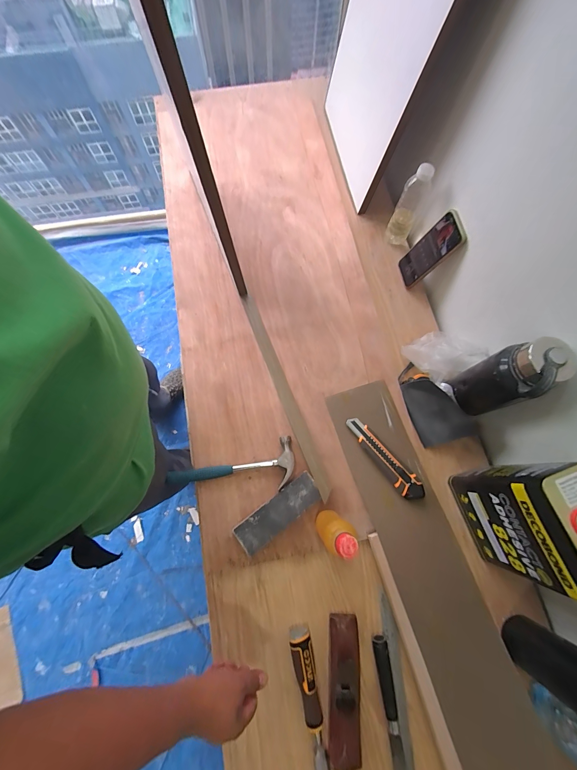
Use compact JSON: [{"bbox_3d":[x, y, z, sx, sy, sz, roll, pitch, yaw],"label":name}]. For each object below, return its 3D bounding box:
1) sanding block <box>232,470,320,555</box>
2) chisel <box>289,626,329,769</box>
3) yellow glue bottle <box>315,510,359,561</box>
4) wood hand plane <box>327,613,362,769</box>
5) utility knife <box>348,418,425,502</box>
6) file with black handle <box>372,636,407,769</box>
[{"bbox_3d":[-0.020,0.242,0.577,0.172,0.021,0.056,-36,77,-11],"label":"sanding block"},{"bbox_3d":[0.043,0.558,0.487,0.034,0.027,0.275,-10,74,-4],"label":"chisel"},{"bbox_3d":[0.071,0.237,0.500,0.050,0.180,0.050,-40,78,-12],"label":"yellow glue bottle"},{"bbox_3d":[0.091,0.500,0.494,0.055,0.042,0.198,3,73,-1],"label":"wood hand plane"},{"bbox_3d":[0.190,0.142,0.602,0.043,0.022,0.191,-37,77,-11],"label":"utility knife"},{"bbox_3d":[0.178,0.597,0.483,0.024,0.018,0.325,-6,73,-3],"label":"file with black handle"}]

